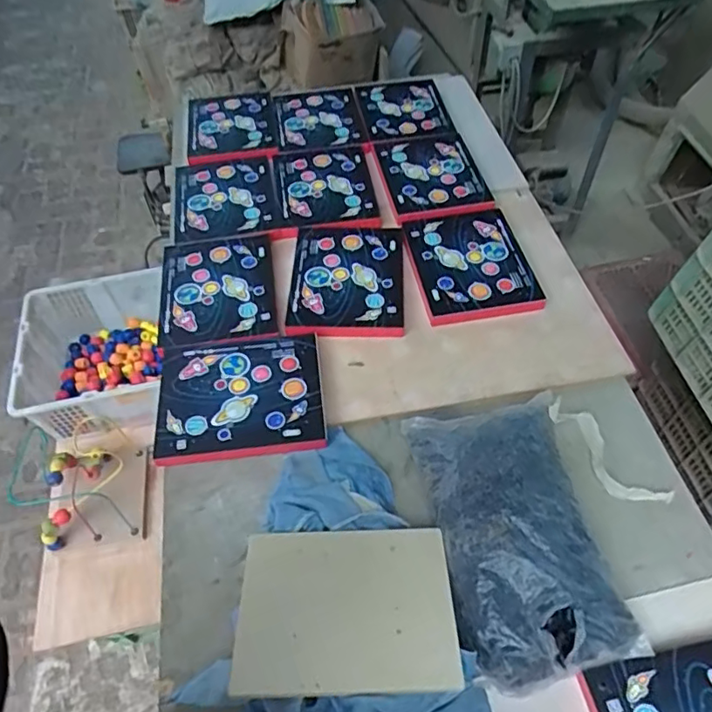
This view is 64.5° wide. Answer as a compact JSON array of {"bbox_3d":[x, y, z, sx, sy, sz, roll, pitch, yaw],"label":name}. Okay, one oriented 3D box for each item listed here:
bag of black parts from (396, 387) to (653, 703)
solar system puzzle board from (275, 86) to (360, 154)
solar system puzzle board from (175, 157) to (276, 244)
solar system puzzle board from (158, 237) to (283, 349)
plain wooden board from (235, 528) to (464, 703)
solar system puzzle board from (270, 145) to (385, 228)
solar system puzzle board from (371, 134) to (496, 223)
[{"bbox_3d":[0.188,0.170,0.600,0.208,0.050,0.297,-12,55,-5],"label":"bag of black parts"},{"bbox_3d":[-0.079,-0.468,1.098,0.157,0.010,0.197,-8,55,-2],"label":"solar system puzzle board"},{"bbox_3d":[-0.227,-0.277,0.969,0.167,0.011,0.204,-10,55,-4],"label":"solar system puzzle board"},{"bbox_3d":[-0.206,-0.101,0.847,0.166,0.017,0.210,-10,55,-3],"label":"solar system puzzle board"},{"bbox_3d":[-0.011,0.241,0.548,0.202,0.011,0.156,-2,41,0],"label":"plain wooden board"},{"bbox_3d":[-0.053,-0.291,0.972,0.158,0.017,0.218,-8,55,-2],"label":"solar system puzzle board"},{"bbox_3d":[0.130,-0.317,0.982,0.167,0.011,0.221,-10,55,-3],"label":"solar system puzzle board"}]

